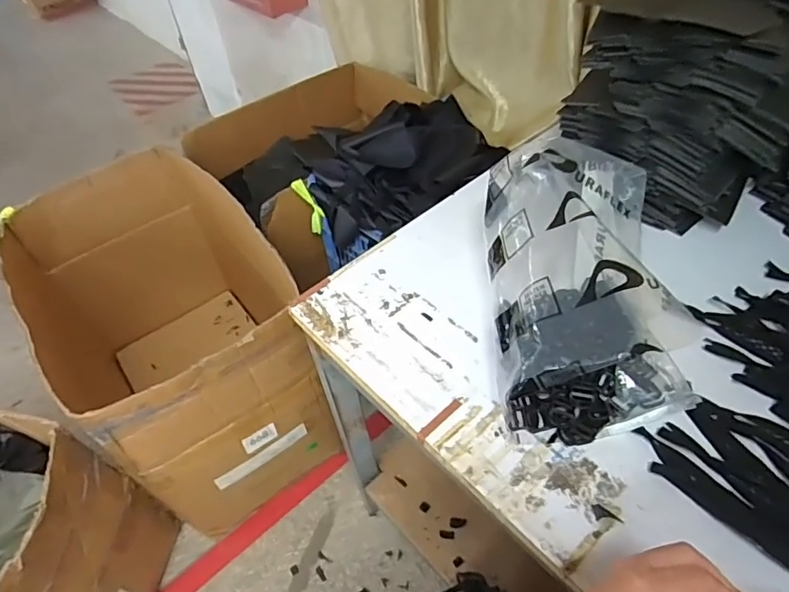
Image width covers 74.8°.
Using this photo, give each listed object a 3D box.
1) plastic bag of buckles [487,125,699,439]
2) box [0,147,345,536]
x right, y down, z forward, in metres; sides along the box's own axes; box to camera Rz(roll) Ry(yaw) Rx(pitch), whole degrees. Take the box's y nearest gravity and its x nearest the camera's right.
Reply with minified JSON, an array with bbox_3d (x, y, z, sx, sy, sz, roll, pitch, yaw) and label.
[{"bbox_3d":[0.218,-0.022,0.595,0.207,0.182,0.319,-3,49,3],"label":"plastic bag of buckles"},{"bbox_3d":[-0.518,0.103,1.253,0.490,0.560,0.736,-29,53,-19],"label":"box"}]

